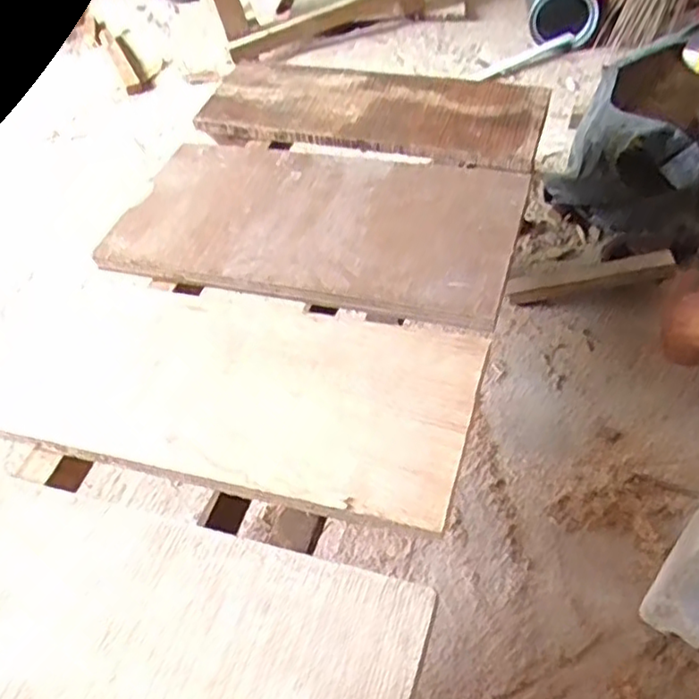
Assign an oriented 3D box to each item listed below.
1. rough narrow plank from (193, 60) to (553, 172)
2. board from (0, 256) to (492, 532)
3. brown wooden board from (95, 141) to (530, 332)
[{"bbox_3d":[0.019,-0.246,0.669,0.345,0.024,0.118,13,50,18],"label":"rough narrow plank"},{"bbox_3d":[-0.102,0.021,0.488,0.381,0.011,0.157,8,51,23],"label":"board"},{"bbox_3d":[-0.026,-0.121,0.572,0.337,0.017,0.197,14,49,17],"label":"brown wooden board"}]

